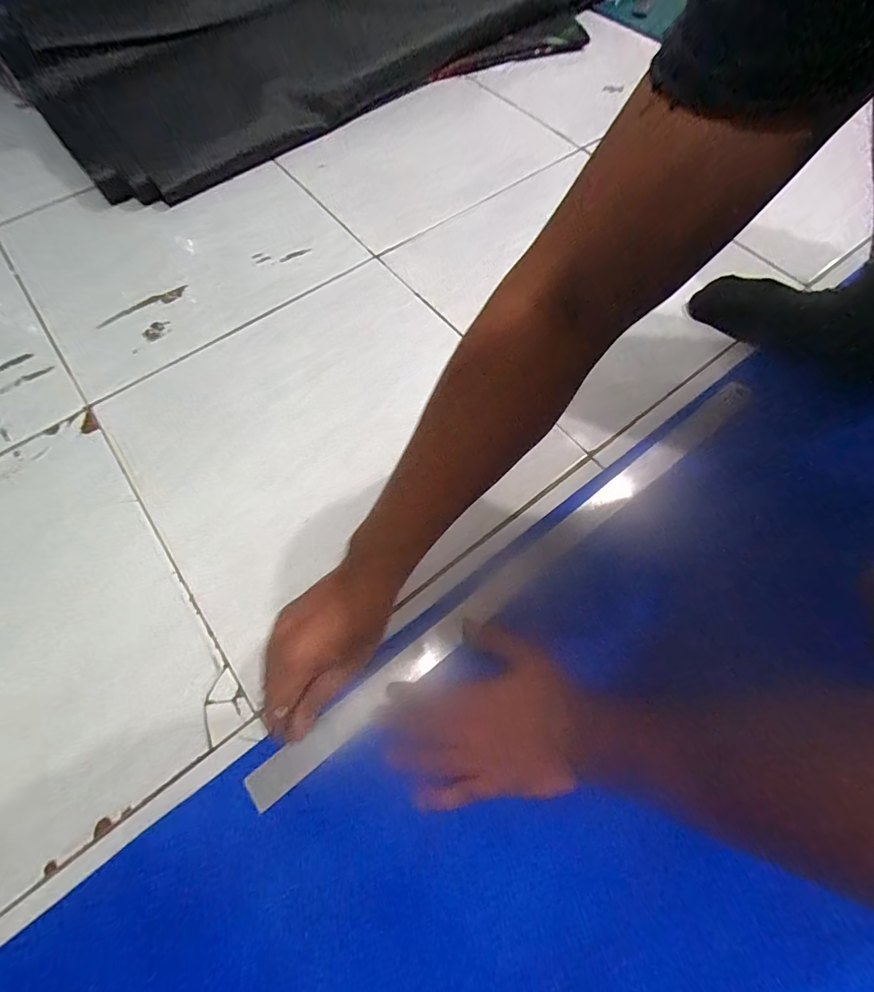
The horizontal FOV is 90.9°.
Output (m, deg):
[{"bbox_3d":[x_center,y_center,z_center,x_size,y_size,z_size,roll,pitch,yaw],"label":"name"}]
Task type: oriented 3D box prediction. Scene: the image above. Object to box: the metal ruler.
[{"bbox_3d":[0.110,0.049,0.417,0.589,0.009,0.033,-35,59,-15],"label":"metal ruler"}]

